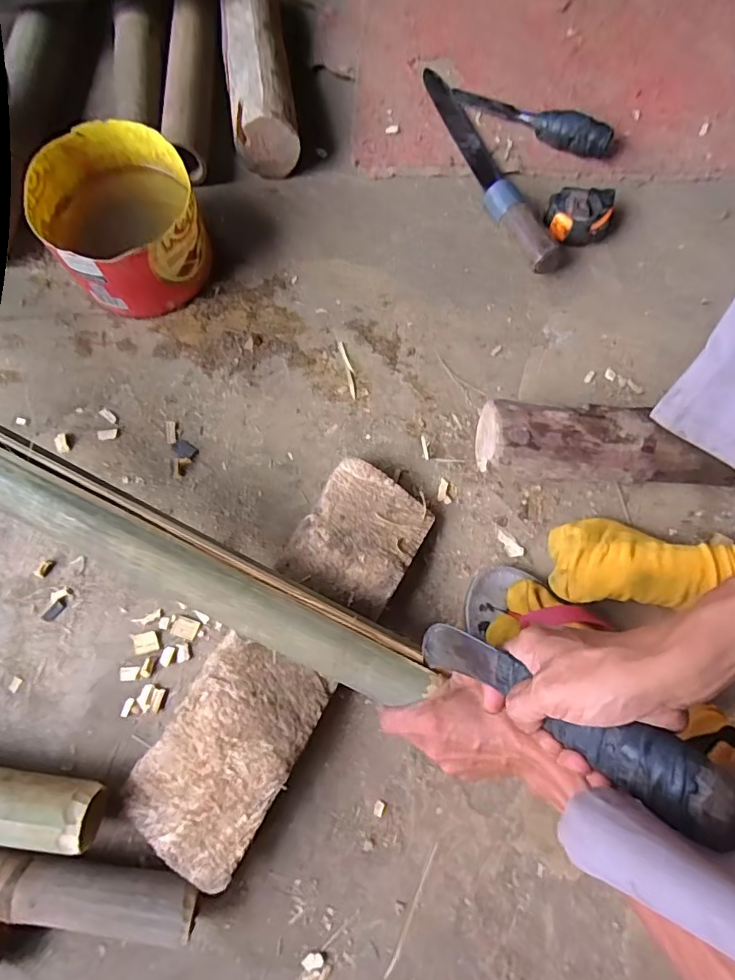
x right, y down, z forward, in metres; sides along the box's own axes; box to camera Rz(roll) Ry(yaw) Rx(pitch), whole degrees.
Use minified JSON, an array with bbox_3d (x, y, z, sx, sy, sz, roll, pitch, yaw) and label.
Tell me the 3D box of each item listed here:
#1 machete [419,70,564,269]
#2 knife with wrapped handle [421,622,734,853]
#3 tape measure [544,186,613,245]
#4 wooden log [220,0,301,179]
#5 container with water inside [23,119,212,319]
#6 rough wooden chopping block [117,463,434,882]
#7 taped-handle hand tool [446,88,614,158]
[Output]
[{"bbox_3d":[0.134,-0.385,0.601,0.047,0.047,0.327,-19,76,-6],"label":"machete"},{"bbox_3d":[0.109,0.133,0.321,0.210,0.032,0.036,17,69,49],"label":"knife with wrapped handle"},{"bbox_3d":[0.239,-0.307,0.585,0.073,0.035,0.053,-1,75,-2],"label":"tape measure"},{"bbox_3d":[-0.131,-0.516,0.616,0.073,0.071,0.303,-8,75,-4],"label":"wooden log"},{"bbox_3d":[-0.244,-0.268,0.533,0.140,0.096,0.150,0,75,-1],"label":"container with water inside"},{"bbox_3d":[-0.068,0.139,0.455,0.104,0.045,0.349,30,76,6],"label":"rough wooden chopping block"},{"bbox_3d":[0.196,-0.448,0.614,0.207,0.036,0.040,31,76,7],"label":"taped-handle hand tool"}]

